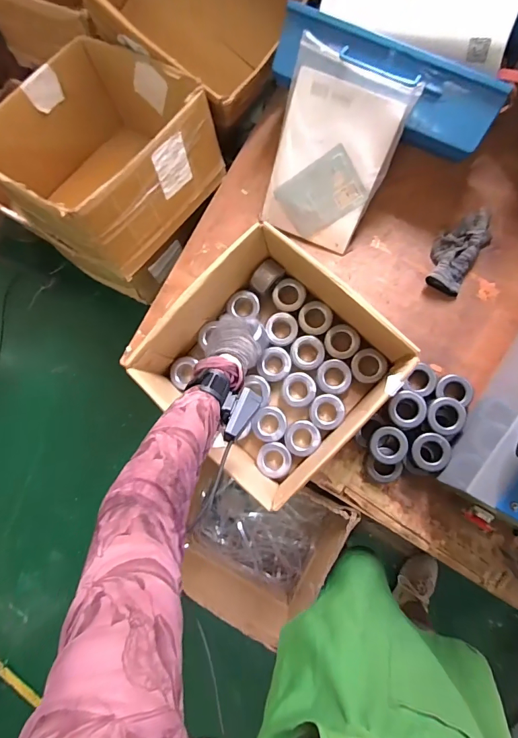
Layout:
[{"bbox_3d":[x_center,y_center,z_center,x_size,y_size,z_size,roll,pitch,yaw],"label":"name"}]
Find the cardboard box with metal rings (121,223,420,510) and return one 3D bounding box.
[{"bbox_3d":[0.024,-0.012,0.663,0.302,0.168,0.323,44,92,9],"label":"cardboard box with metal rings"}]

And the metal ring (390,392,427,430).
[{"bbox_3d":[0.248,0.068,0.662,0.059,0.017,0.062,-1,85,8],"label":"metal ring"}]

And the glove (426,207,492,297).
[{"bbox_3d":[0.354,-0.211,0.706,0.079,0.041,0.147,32,90,9],"label":"glove"}]

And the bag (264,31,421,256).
[{"bbox_3d":[0.117,-0.351,0.670,0.190,0.034,0.284,24,130,6],"label":"bag"}]

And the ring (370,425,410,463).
[{"bbox_3d":[0.217,0.126,0.668,0.057,0.045,0.059,31,90,9],"label":"ring"}]

